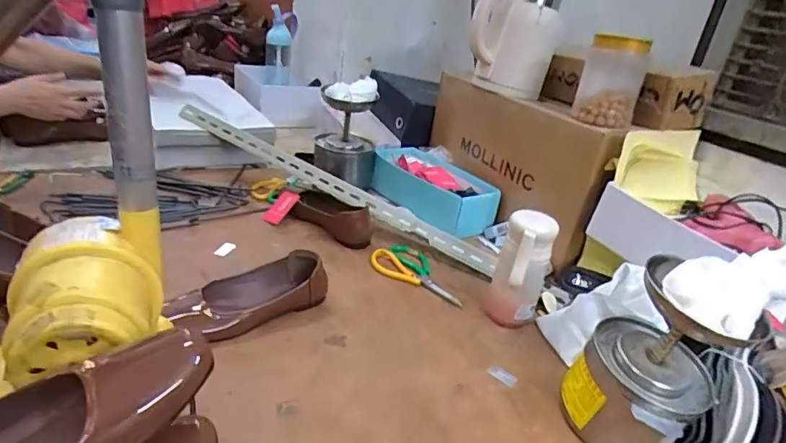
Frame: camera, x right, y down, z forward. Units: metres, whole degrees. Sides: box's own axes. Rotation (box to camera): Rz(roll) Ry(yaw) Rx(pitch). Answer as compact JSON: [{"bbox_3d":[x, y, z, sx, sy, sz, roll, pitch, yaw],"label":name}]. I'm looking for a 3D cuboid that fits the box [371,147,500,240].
[{"bbox_3d":[0.086,-0.066,1.106,0.308,0.100,0.120,25,31,33],"label":"box"}]

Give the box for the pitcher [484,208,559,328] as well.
[{"bbox_3d":[0.191,0.076,0.743,0.080,0.179,0.080,14,27,14],"label":"pitcher"}]

